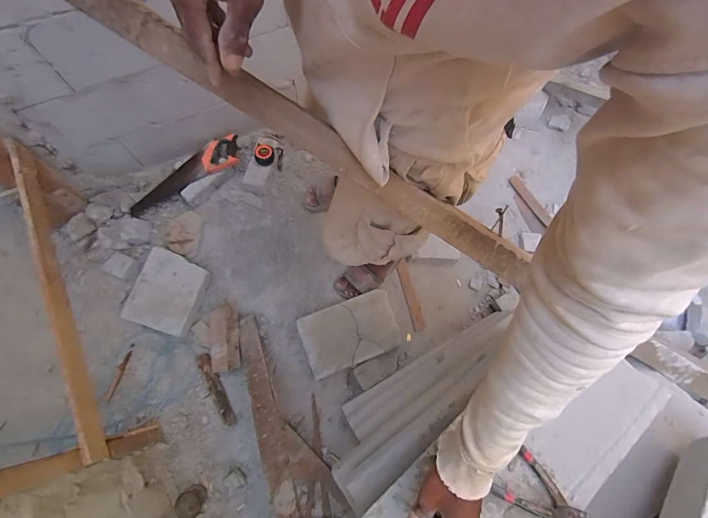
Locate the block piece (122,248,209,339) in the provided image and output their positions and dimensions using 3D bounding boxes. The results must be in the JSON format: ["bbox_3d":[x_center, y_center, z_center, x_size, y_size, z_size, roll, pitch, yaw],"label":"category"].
[{"bbox_3d":[-0.612,0.106,1.242,0.205,0.083,0.246,17,73,3],"label":"block piece"}]

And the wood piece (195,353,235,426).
[{"bbox_3d":[-0.437,0.413,1.204,0.048,0.034,0.244,-26,75,-9],"label":"wood piece"}]

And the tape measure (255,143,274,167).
[{"bbox_3d":[-0.327,-0.381,1.372,0.072,0.062,0.073,1,73,-2],"label":"tape measure"}]

